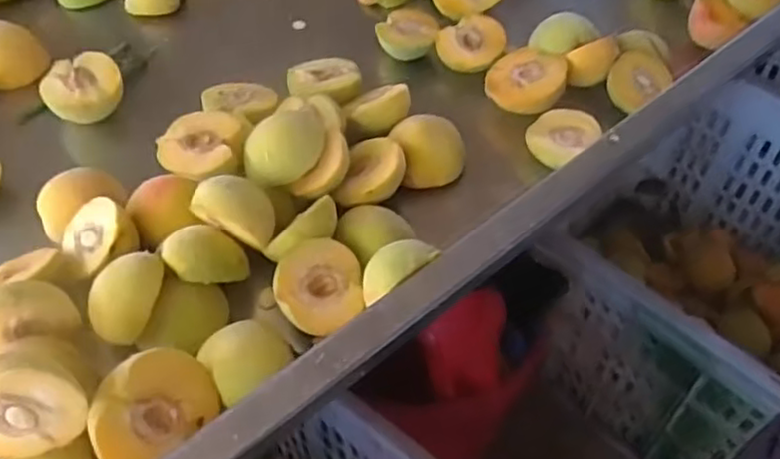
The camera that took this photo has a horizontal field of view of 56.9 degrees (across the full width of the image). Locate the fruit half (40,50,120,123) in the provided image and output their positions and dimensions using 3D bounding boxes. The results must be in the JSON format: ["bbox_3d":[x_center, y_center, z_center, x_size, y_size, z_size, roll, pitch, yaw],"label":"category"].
[{"bbox_3d":[-0.253,-0.112,0.601,0.061,0.043,0.056,0,50,0],"label":"fruit half"}]

